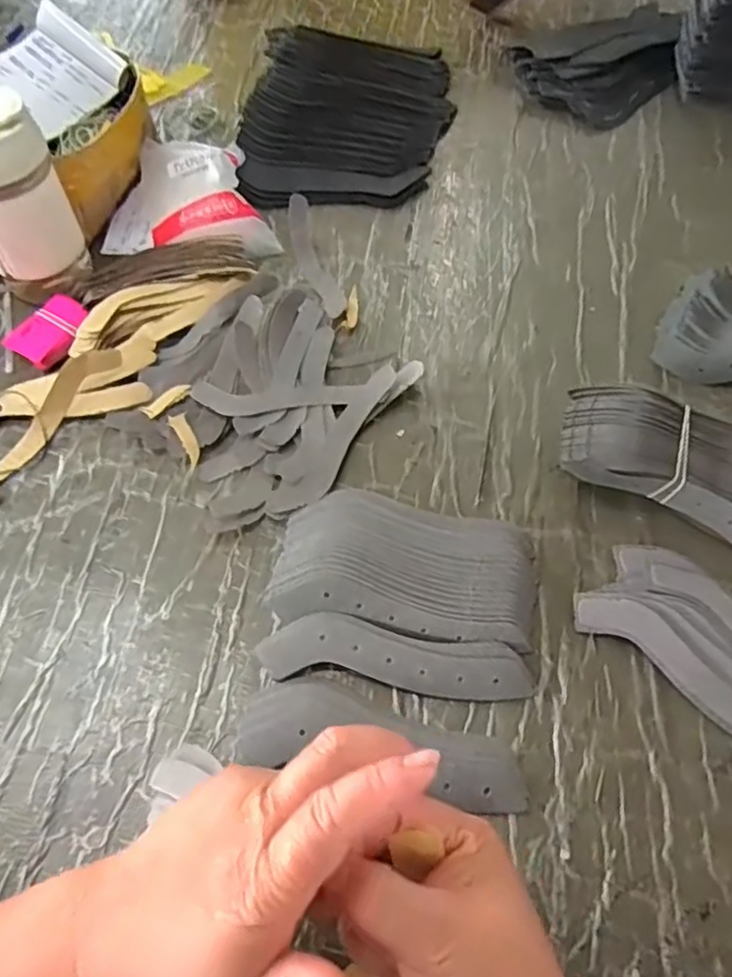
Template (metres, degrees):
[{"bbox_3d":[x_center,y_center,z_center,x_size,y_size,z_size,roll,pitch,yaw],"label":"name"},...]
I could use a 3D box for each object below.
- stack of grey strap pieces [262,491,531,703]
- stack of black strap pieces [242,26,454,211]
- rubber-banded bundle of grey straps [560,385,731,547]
[{"bbox_3d":[0.026,0.064,0.439,0.172,0.029,0.130,10,60,6],"label":"stack of grey strap pieces"},{"bbox_3d":[-0.016,-0.412,0.707,0.224,0.057,0.271,1,60,1],"label":"stack of black strap pieces"},{"bbox_3d":[0.231,-0.017,0.479,0.175,0.038,0.095,20,62,11],"label":"rubber-banded bundle of grey straps"}]

